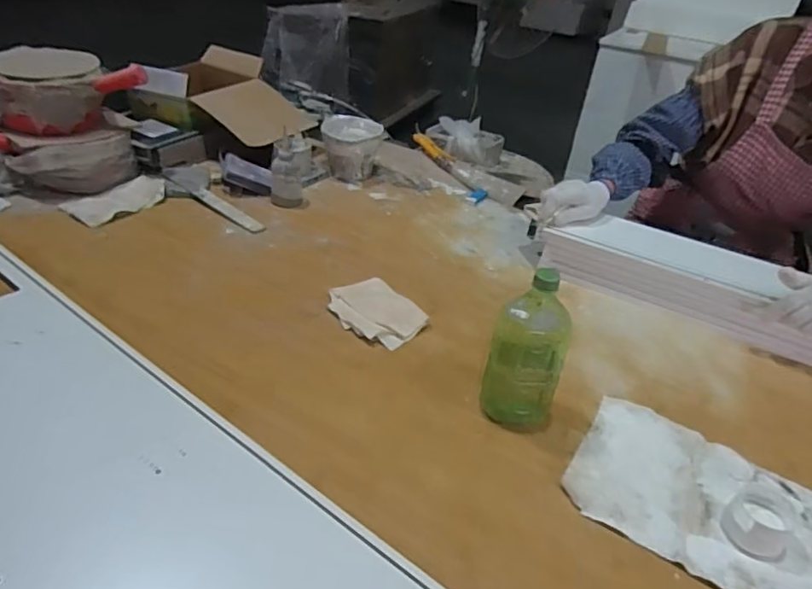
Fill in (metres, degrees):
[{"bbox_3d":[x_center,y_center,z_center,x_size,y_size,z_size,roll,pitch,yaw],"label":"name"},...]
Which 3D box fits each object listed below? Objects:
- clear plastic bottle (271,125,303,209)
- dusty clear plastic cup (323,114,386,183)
[{"bbox_3d":[-0.242,-0.253,1.146,0.062,0.146,0.058,-4,36,-15],"label":"clear plastic bottle"},{"bbox_3d":[-0.125,-0.328,1.294,0.132,0.117,0.107,7,34,1],"label":"dusty clear plastic cup"}]

